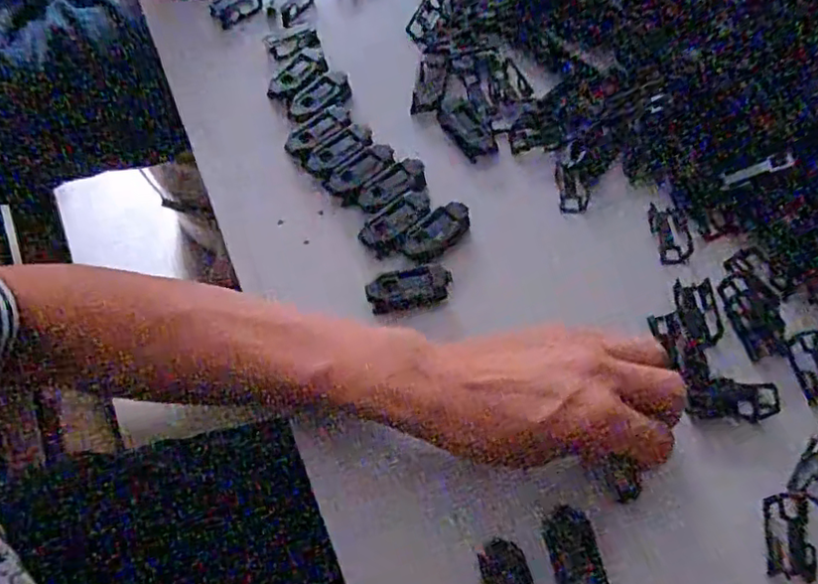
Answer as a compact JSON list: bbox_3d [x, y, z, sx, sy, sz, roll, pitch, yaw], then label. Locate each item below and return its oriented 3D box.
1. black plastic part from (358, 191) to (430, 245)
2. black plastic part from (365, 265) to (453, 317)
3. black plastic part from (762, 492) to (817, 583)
[{"bbox_3d":[-0.008,-0.046,0.386,0.050,0.005,0.020,-34,68,-13],"label":"black plastic part"},{"bbox_3d":[0.000,-0.002,0.364,0.049,0.010,0.024,-9,64,-3],"label":"black plastic part"},{"bbox_3d":[0.192,0.122,0.306,0.023,0.007,0.040,8,65,6],"label":"black plastic part"}]

